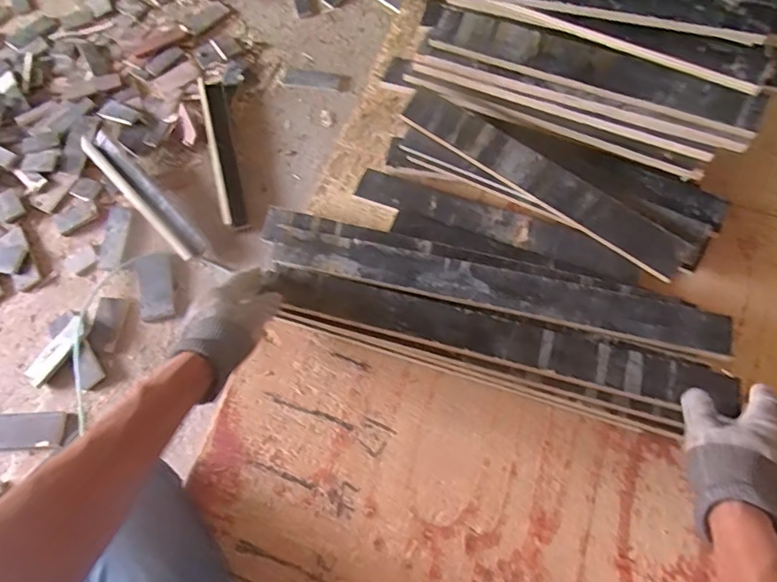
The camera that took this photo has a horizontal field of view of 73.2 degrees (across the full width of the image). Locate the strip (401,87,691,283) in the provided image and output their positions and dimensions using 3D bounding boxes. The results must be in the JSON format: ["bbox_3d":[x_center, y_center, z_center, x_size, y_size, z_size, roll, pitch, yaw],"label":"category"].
[{"bbox_3d":[0.176,-0.135,0.626,0.370,0.015,0.047,35,100,12],"label":"strip"}]

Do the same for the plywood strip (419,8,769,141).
[{"bbox_3d":[0.227,-0.256,0.604,0.379,0.016,0.055,24,113,14],"label":"plywood strip"}]

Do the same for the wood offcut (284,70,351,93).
[{"bbox_3d":[-0.219,-0.663,1.636,0.214,0.013,0.070,10,70,6],"label":"wood offcut"}]

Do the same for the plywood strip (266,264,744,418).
[{"bbox_3d":[0.109,0.048,0.576,0.497,0.017,0.058,13,65,10],"label":"plywood strip"}]

